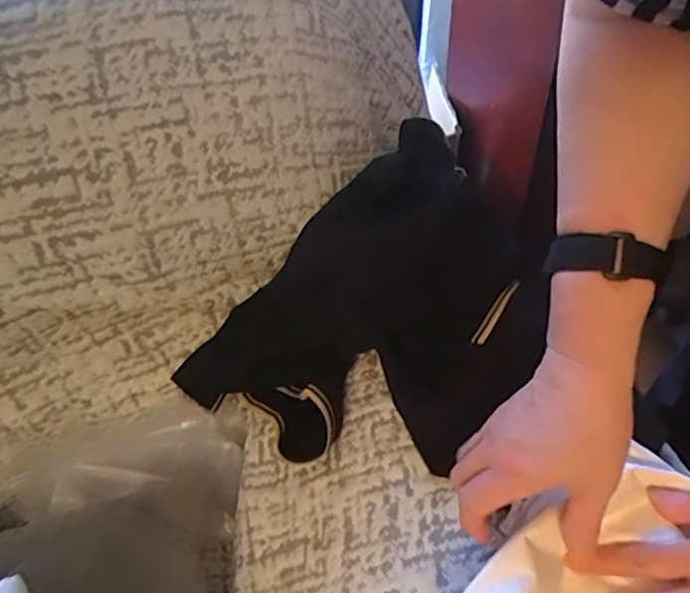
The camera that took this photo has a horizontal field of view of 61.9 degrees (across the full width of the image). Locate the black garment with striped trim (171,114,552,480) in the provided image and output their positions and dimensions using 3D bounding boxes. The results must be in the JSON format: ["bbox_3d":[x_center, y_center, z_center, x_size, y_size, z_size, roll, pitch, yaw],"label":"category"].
[{"bbox_3d":[0.033,0.011,0.527,0.302,0.172,0.221,-35,52,-27],"label":"black garment with striped trim"}]

